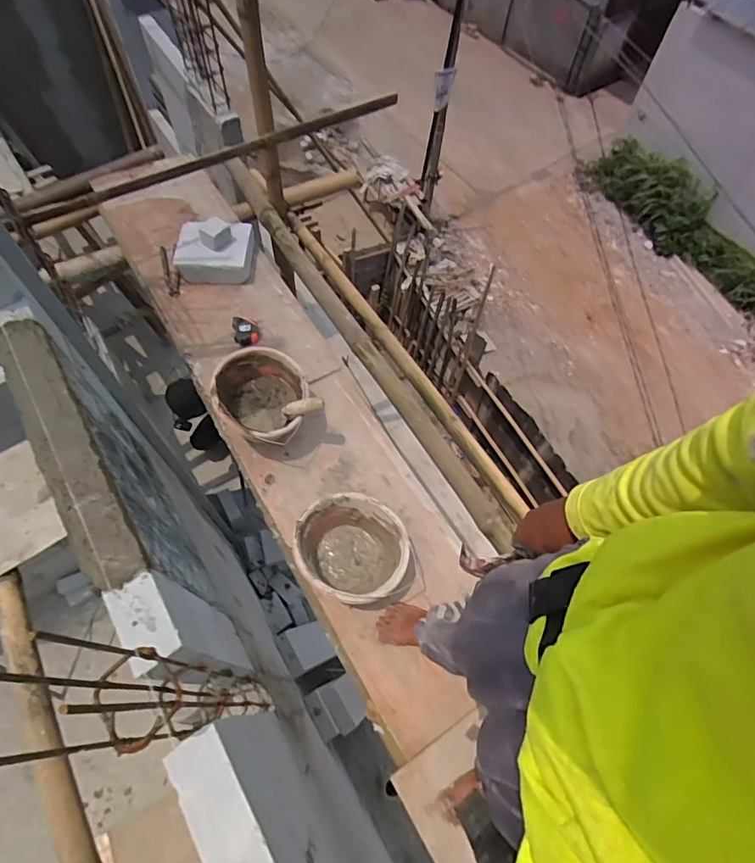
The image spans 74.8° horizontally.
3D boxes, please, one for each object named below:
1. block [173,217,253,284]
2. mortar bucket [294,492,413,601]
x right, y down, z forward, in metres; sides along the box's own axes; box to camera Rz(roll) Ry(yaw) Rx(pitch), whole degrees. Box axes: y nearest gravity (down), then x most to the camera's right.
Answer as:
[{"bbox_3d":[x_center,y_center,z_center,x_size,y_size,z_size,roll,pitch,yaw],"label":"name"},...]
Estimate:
[{"bbox_3d":[-0.532,-0.599,1.602,0.231,0.136,0.202,-2,62,-4],"label":"block"},{"bbox_3d":[-0.064,0.284,1.150,0.250,0.162,0.226,19,63,7],"label":"mortar bucket"}]

